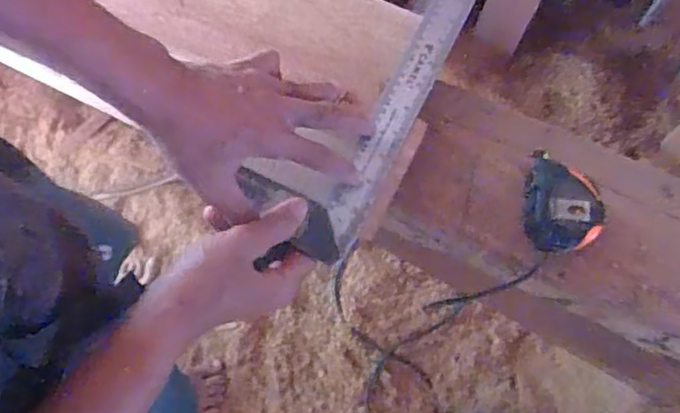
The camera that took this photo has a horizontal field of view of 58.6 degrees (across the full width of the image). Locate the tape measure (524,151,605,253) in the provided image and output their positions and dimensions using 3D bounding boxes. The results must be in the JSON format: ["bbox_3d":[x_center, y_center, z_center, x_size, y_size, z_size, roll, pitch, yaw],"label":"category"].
[{"bbox_3d":[0.197,-0.004,0.544,0.063,0.039,0.090,6,73,-3],"label":"tape measure"}]

